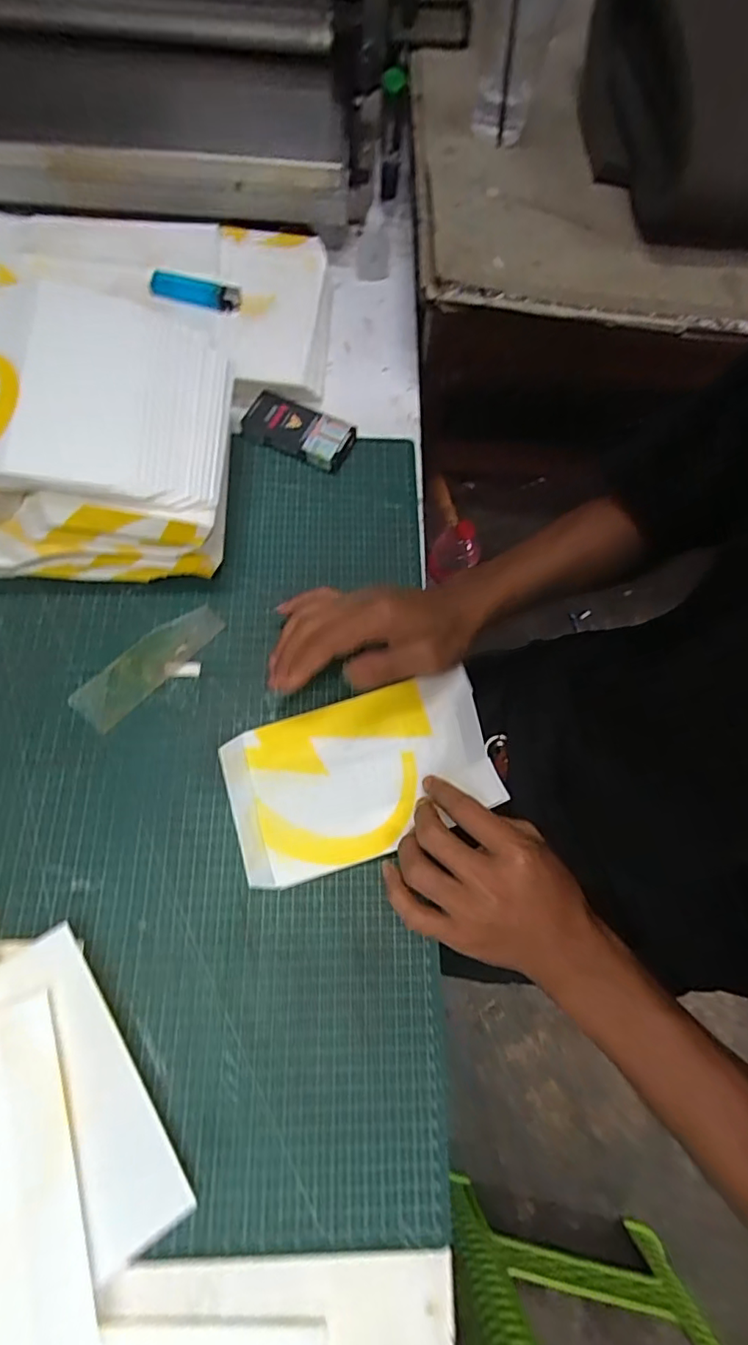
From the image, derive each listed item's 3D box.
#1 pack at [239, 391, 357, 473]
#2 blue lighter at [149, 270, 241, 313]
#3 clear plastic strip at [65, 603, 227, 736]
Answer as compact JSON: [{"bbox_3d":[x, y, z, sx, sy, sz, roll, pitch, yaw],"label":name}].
[{"bbox_3d":[-0.070,-0.218,0.496,0.100,0.021,0.047,24,70,6],"label":"pack"},{"bbox_3d":[-0.165,-0.350,0.499,0.085,0.011,0.021,13,70,2],"label":"blue lighter"},{"bbox_3d":[-0.173,-0.008,0.426,0.039,0.004,0.122,43,73,12],"label":"clear plastic strip"}]

